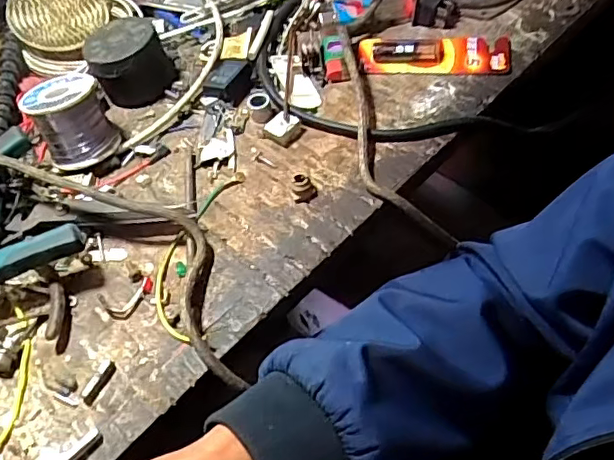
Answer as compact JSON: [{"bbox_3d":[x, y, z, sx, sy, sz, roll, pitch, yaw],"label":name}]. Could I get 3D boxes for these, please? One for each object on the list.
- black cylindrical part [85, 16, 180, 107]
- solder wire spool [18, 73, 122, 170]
[{"bbox_3d":[-0.139,-0.134,0.443,0.061,0.041,0.059,-19,55,-7],"label":"black cylindrical part"},{"bbox_3d":[-0.166,-0.078,0.401,0.050,0.051,0.050,-26,45,-14],"label":"solder wire spool"}]

